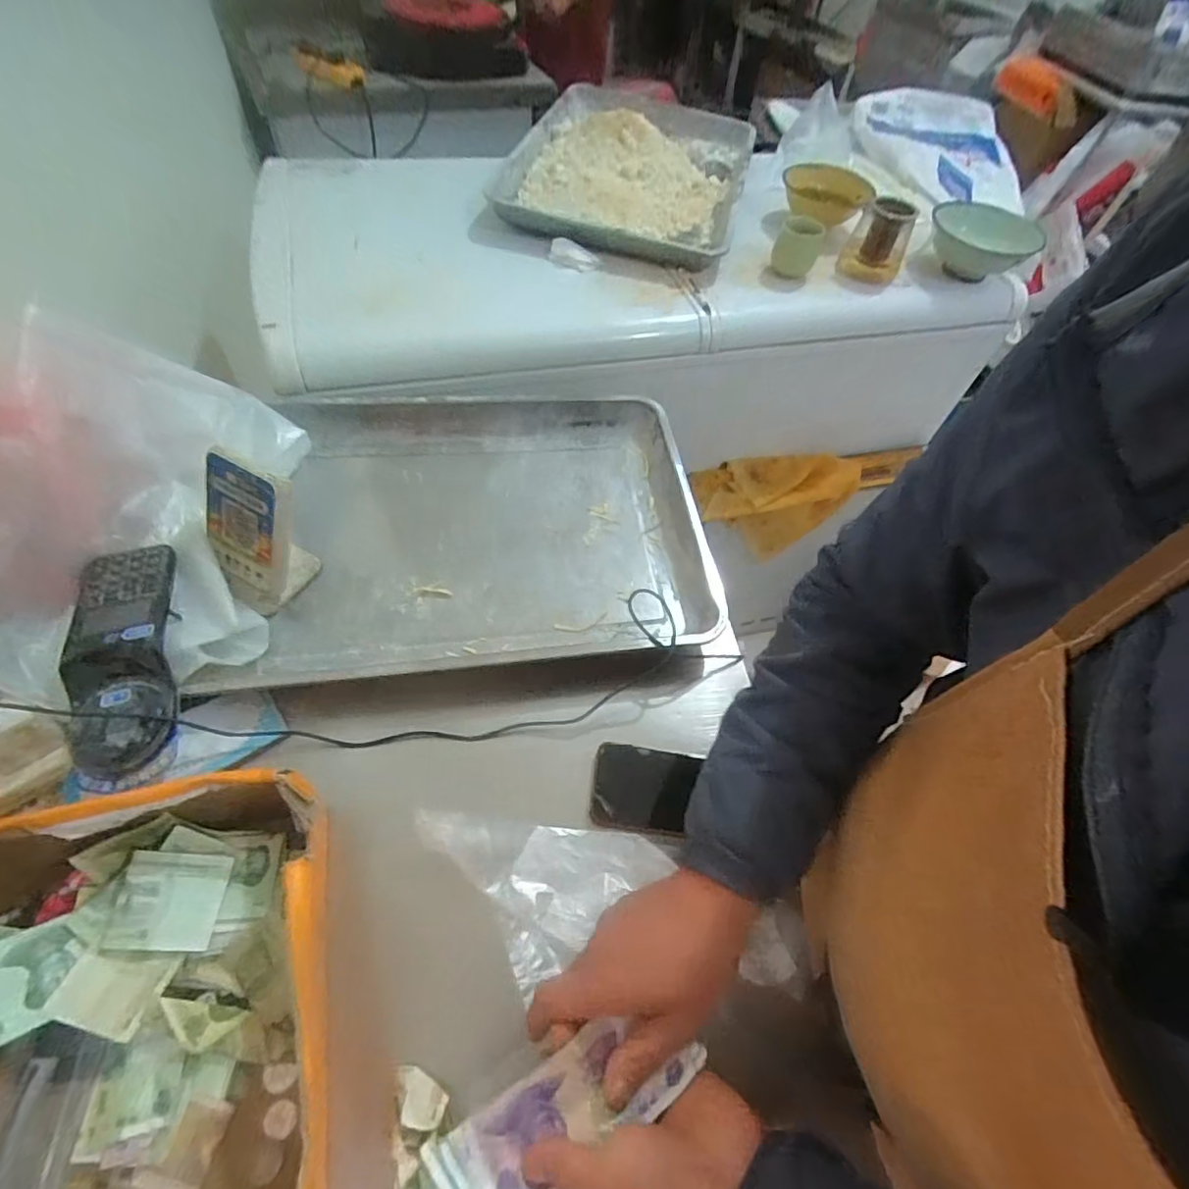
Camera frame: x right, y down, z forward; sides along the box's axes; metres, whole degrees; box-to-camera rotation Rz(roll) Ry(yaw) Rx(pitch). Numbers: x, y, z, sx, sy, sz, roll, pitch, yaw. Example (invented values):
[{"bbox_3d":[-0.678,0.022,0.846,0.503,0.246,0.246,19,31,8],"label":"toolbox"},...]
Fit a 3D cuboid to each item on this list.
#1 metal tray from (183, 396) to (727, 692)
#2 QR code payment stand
[{"bbox_3d":[-0.122,-0.086,0.686,0.513,0.045,0.398,-4,56,-8],"label":"metal tray"},{"bbox_3d":[-0.356,-0.059,0.585,0.097,0.139,0.085,25,57,11],"label":"QR code payment stand"}]

